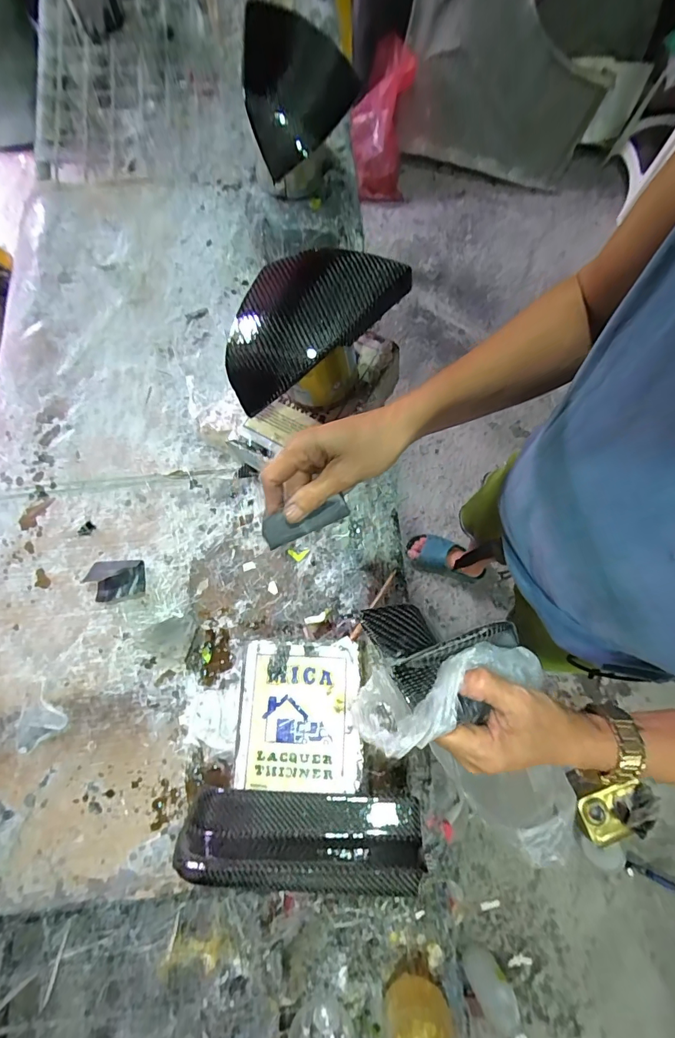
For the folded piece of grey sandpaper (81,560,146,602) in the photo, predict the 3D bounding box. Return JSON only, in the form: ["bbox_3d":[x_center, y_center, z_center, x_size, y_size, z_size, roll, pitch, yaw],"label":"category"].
[{"bbox_3d":[-0.335,0.091,0.666,0.077,0.031,0.060,-6,75,-2],"label":"folded piece of grey sandpaper"}]

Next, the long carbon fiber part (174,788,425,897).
[{"bbox_3d":[-0.042,0.340,0.472,0.263,0.083,0.073,3,75,1],"label":"long carbon fiber part"}]

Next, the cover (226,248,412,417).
[{"bbox_3d":[-0.041,-0.245,0.530,0.233,0.066,0.143,-38,78,-10],"label":"cover"}]

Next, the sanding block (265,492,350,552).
[{"bbox_3d":[-0.027,0.001,0.369,0.073,0.008,0.024,-20,75,1],"label":"sanding block"}]

